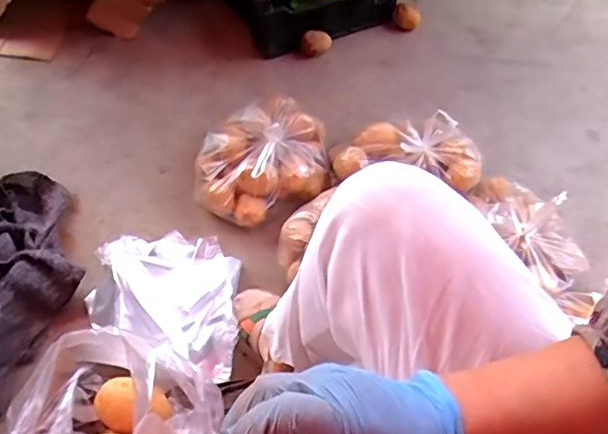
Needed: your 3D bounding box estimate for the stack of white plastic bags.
[{"bbox_3d":[-0.195,0.097,0.864,0.244,0.099,0.212,20,60,10],"label":"stack of white plastic bags"}]

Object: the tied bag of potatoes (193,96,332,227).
[{"bbox_3d":[-0.075,-0.100,0.995,0.242,0.121,0.187,-29,64,-18],"label":"tied bag of potatoes"}]

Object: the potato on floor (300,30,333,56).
[{"bbox_3d":[0.027,-0.367,1.184,0.067,0.044,0.039,-18,61,-12],"label":"potato on floor"}]

